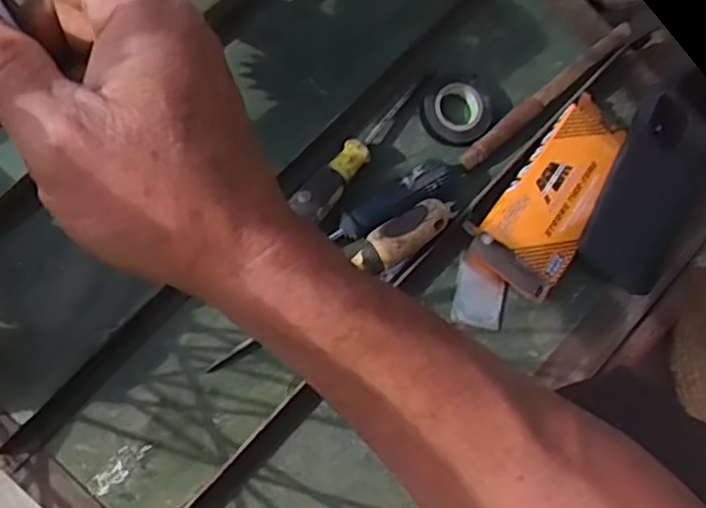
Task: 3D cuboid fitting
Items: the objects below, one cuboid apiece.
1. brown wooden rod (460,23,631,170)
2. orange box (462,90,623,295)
[{"bbox_3d":[0.159,-0.131,0.533,0.186,0.014,0.015,-40,80,-9],"label":"brown wooden rod"},{"bbox_3d":[0.165,-0.048,0.517,0.073,0.030,0.160,37,79,8],"label":"orange box"}]

